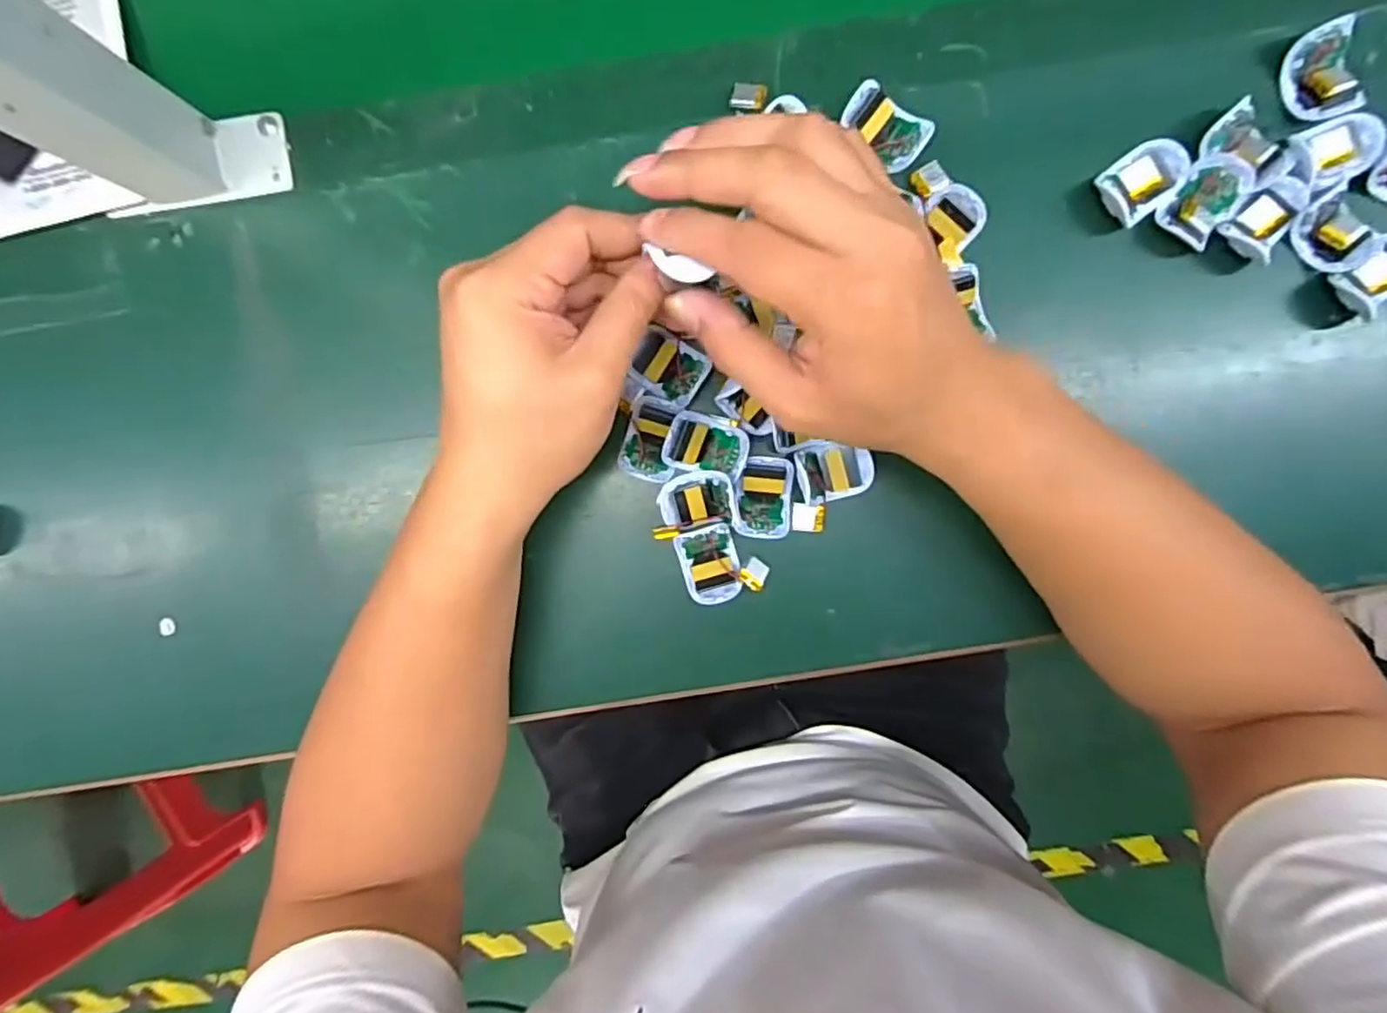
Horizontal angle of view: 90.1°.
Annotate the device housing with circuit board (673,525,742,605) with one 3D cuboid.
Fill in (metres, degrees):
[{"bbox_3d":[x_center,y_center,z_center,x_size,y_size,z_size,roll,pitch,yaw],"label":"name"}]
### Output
[{"bbox_3d":[0.009,0.032,0.364,0.030,0.008,0.040,-15,94,2],"label":"device housing with circuit board"}]

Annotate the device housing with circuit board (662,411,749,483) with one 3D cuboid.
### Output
[{"bbox_3d":[0.007,-0.031,0.356,0.041,0.017,0.030,14,94,0],"label":"device housing with circuit board"}]

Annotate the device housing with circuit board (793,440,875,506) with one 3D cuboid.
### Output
[{"bbox_3d":[0.075,-0.019,0.362,0.039,0.013,0.031,-15,94,2],"label":"device housing with circuit board"}]

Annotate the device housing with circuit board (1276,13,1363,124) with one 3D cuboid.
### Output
[{"bbox_3d":[0.314,-0.215,0.345,0.029,0.019,0.042,-12,94,2],"label":"device housing with circuit board"}]

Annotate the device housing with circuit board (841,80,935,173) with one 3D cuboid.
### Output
[{"bbox_3d":[0.096,-0.189,0.347,0.042,0.012,0.027,33,94,-2],"label":"device housing with circuit board"}]

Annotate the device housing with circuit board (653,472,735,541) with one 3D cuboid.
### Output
[{"bbox_3d":[-0.001,-0.001,0.358,0.042,0.018,0.030,-10,94,1],"label":"device housing with circuit board"}]

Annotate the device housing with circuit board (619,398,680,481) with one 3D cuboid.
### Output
[{"bbox_3d":[-0.022,-0.035,0.360,0.028,0.010,0.042,11,94,0],"label":"device housing with circuit board"}]

